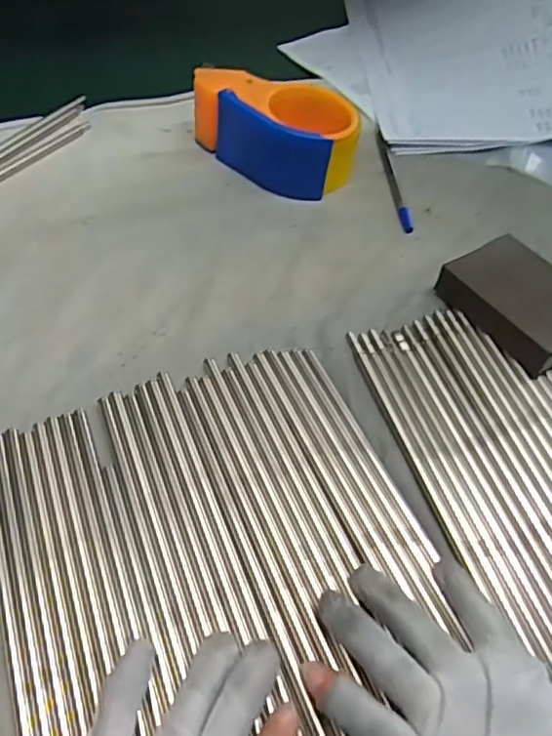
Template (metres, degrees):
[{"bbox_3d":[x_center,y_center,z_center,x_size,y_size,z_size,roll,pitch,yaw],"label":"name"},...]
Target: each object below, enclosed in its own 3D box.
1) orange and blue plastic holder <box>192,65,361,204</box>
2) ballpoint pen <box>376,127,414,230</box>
[{"bbox_3d":[-0.001,-0.201,0.492,0.137,0.058,0.082,26,56,15],"label":"orange and blue plastic holder"},{"bbox_3d":[0.100,-0.164,0.506,0.009,0.005,0.133,-3,54,-6],"label":"ballpoint pen"}]

